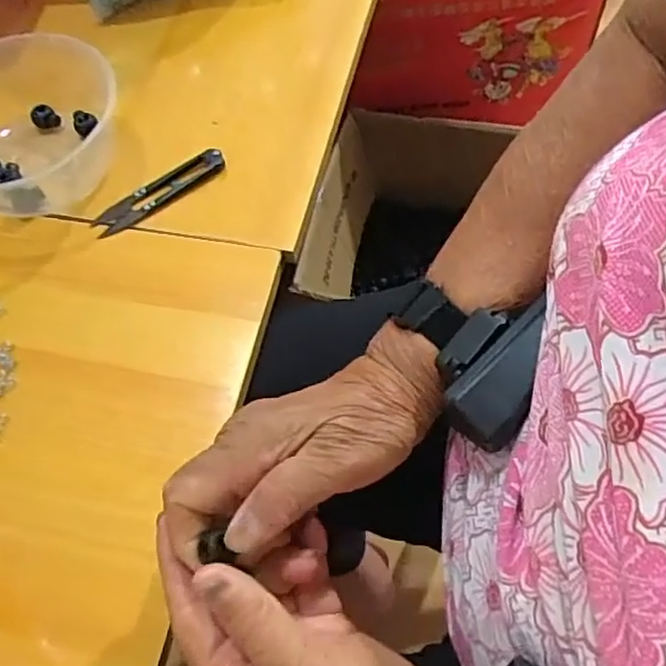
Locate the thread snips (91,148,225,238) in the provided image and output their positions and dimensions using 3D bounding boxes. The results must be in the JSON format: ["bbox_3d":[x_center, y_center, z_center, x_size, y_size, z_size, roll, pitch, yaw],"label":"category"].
[{"bbox_3d":[-0.122,-0.100,0.465,0.100,0.011,0.023,-32,64,-11],"label":"thread snips"}]

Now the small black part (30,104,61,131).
[{"bbox_3d":[-0.219,-0.164,0.501,0.019,0.011,0.015,-33,64,-12],"label":"small black part"}]

